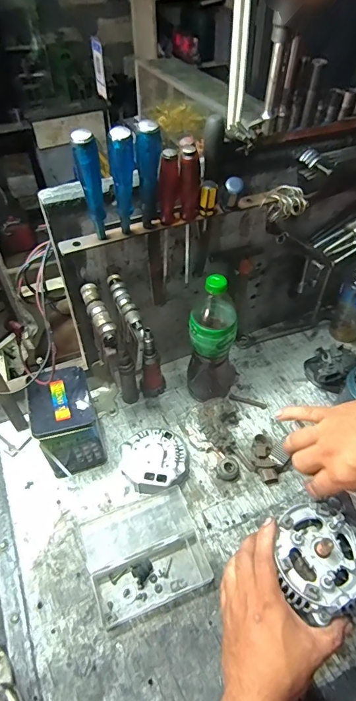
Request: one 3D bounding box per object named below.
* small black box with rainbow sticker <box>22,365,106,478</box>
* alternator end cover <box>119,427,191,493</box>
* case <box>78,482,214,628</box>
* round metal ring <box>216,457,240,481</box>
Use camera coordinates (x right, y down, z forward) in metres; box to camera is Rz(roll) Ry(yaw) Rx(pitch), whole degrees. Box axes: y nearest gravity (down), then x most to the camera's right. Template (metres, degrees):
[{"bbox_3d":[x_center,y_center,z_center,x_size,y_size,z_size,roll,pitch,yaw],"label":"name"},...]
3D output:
[{"bbox_3d":[-0.181,0.123,0.655,0.095,0.142,0.139,-17,50,-15],"label":"small black box with rainbow sticker"},{"bbox_3d":[-0.038,0.178,0.660,0.111,0.031,0.107,20,51,18],"label":"alternator end cover"},{"bbox_3d":[-0.050,0.292,0.579,0.161,0.027,0.144,-16,49,-14],"label":"case"},{"bbox_3d":[0.084,0.196,0.655,0.037,0.024,0.031,13,49,11],"label":"round metal ring"}]

